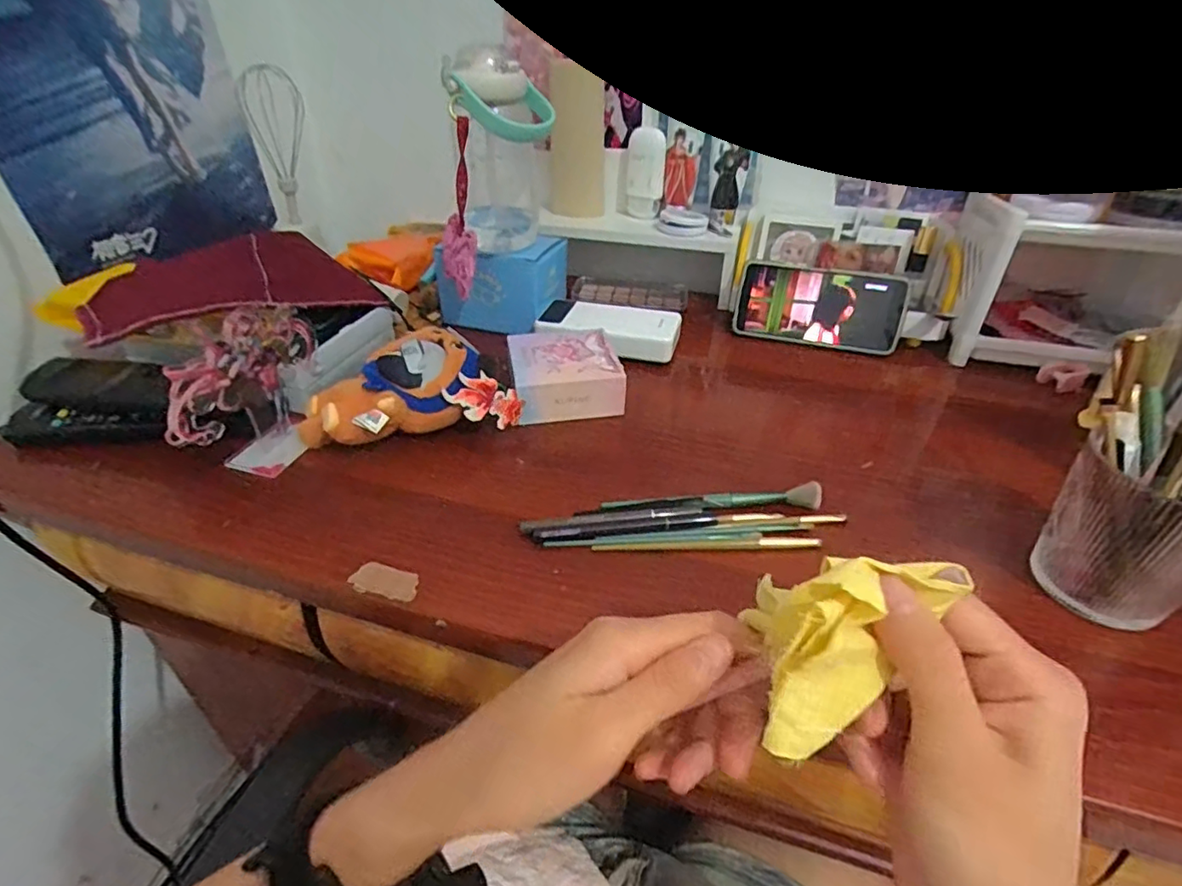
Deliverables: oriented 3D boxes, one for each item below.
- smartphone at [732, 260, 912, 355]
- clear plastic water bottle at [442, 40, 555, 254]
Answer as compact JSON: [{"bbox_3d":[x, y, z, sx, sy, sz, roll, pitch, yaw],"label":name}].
[{"bbox_3d":[0.242,-0.144,0.616,0.165,0.079,0.007,12,18,13],"label":"smartphone"},{"bbox_3d":[-0.081,-0.273,0.556,0.087,0.164,0.086,0,36,-2],"label":"clear plastic water bottle"}]

